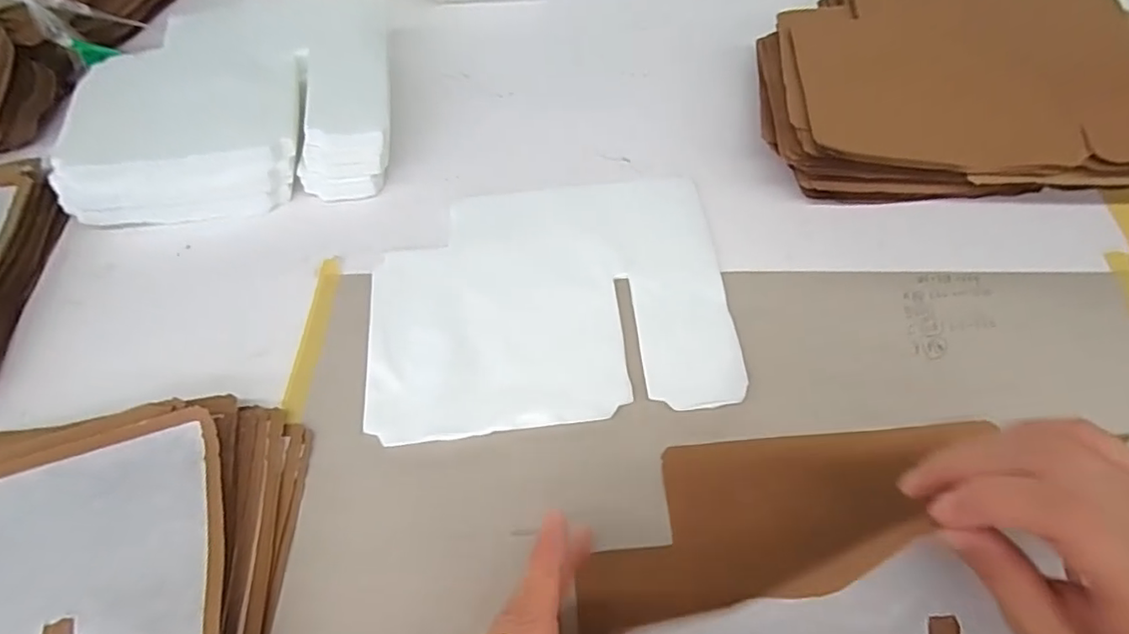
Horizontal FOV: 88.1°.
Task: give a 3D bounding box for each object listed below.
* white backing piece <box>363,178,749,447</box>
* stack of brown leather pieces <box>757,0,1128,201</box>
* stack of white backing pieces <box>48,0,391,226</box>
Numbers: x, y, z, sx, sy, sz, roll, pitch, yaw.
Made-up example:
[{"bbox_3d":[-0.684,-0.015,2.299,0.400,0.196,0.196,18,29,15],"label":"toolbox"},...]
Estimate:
[{"bbox_3d":[-0.012,-0.015,0.392,0.230,0.006,0.182,-7,60,-1],"label":"white backing piece"},{"bbox_3d":[0.311,-0.180,0.442,0.317,0.073,0.224,4,61,5],"label":"stack of brown leather pieces"},{"bbox_3d":[-0.256,-0.179,0.469,0.234,0.056,0.200,-7,57,-3],"label":"stack of white backing pieces"}]

